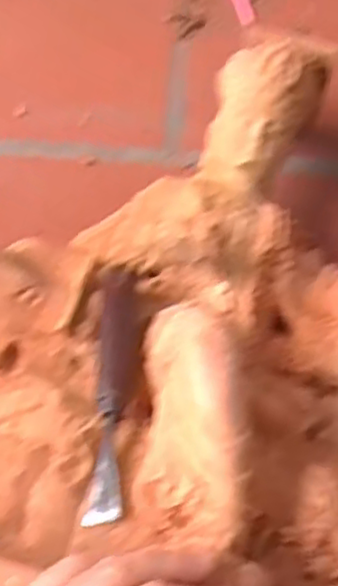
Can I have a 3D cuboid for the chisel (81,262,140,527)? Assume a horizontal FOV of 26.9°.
[{"bbox_3d":[-0.033,0.055,0.425,0.023,0.026,0.162,2,64,1],"label":"chisel"}]

